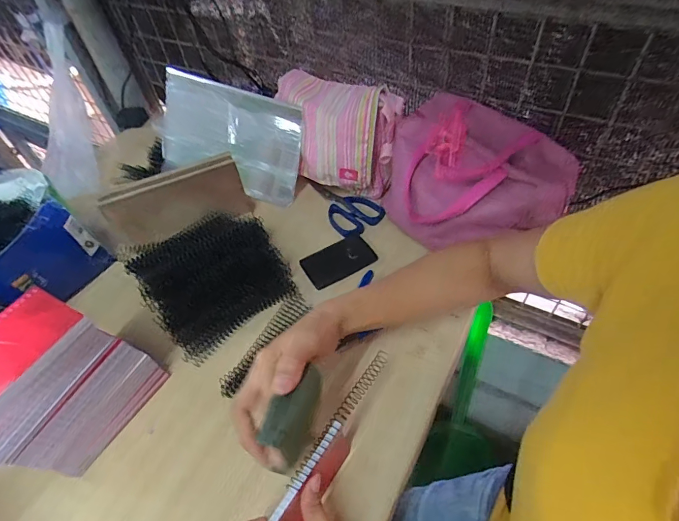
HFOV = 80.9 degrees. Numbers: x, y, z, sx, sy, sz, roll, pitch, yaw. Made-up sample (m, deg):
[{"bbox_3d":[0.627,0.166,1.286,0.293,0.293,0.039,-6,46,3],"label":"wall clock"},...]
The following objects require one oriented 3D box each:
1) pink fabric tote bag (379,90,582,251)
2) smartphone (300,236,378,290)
[{"bbox_3d":[0.183,-0.122,0.562,0.234,0.131,0.173,7,51,11],"label":"pink fabric tote bag"},{"bbox_3d":[0.000,-0.002,0.598,0.106,0.011,0.066,-28,53,-18],"label":"smartphone"}]

